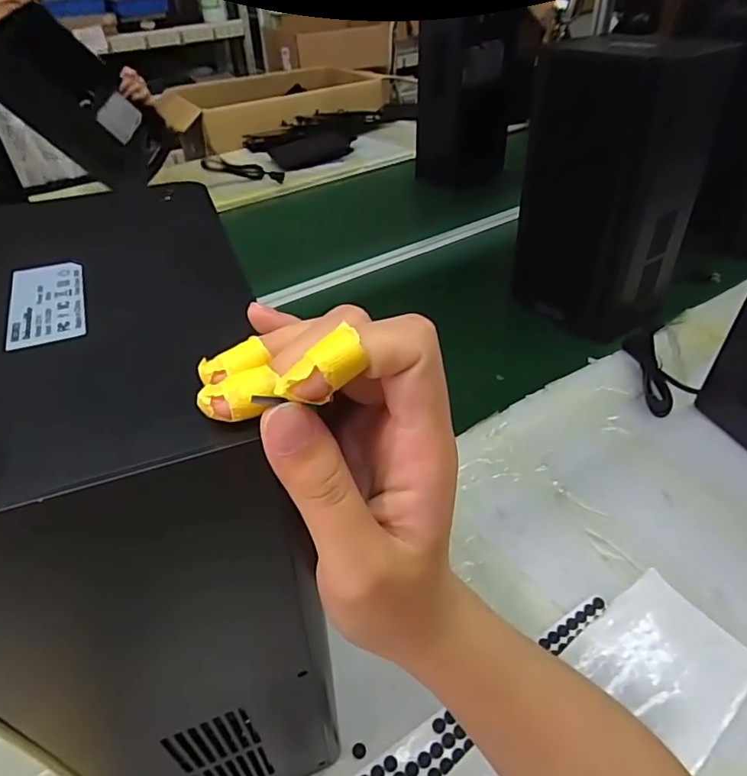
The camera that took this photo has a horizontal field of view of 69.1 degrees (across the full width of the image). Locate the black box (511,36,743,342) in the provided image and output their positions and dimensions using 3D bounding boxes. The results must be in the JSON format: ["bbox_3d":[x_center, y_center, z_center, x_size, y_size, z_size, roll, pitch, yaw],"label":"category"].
[{"bbox_3d":[0.323,-0.264,0.729,0.168,0.330,0.177,-19,42,-18],"label":"black box"}]

